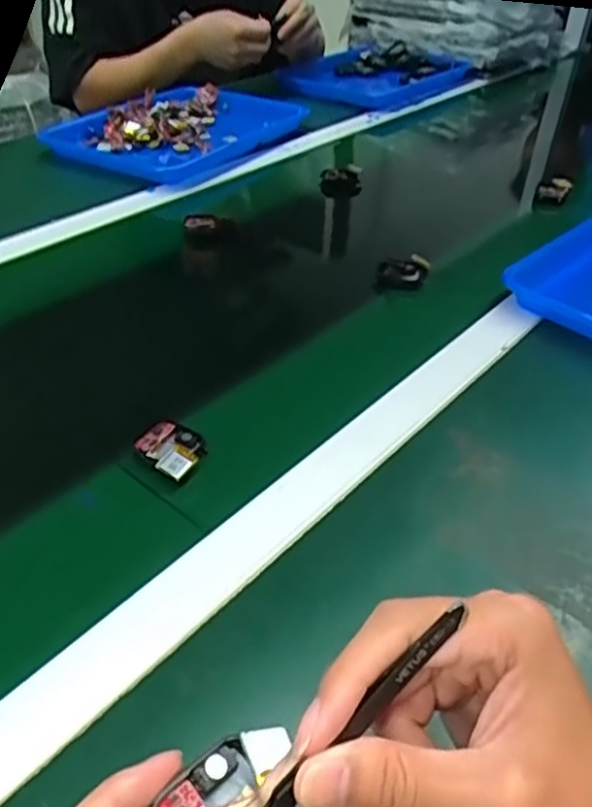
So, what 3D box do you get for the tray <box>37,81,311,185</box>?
[{"bbox_3d":[-0.162,-0.394,0.960,0.265,0.040,0.343,18,41,19],"label":"tray"}]

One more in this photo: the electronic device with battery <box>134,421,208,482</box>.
[{"bbox_3d":[-0.083,0.031,0.453,0.049,0.017,0.041,27,45,27],"label":"electronic device with battery"}]

